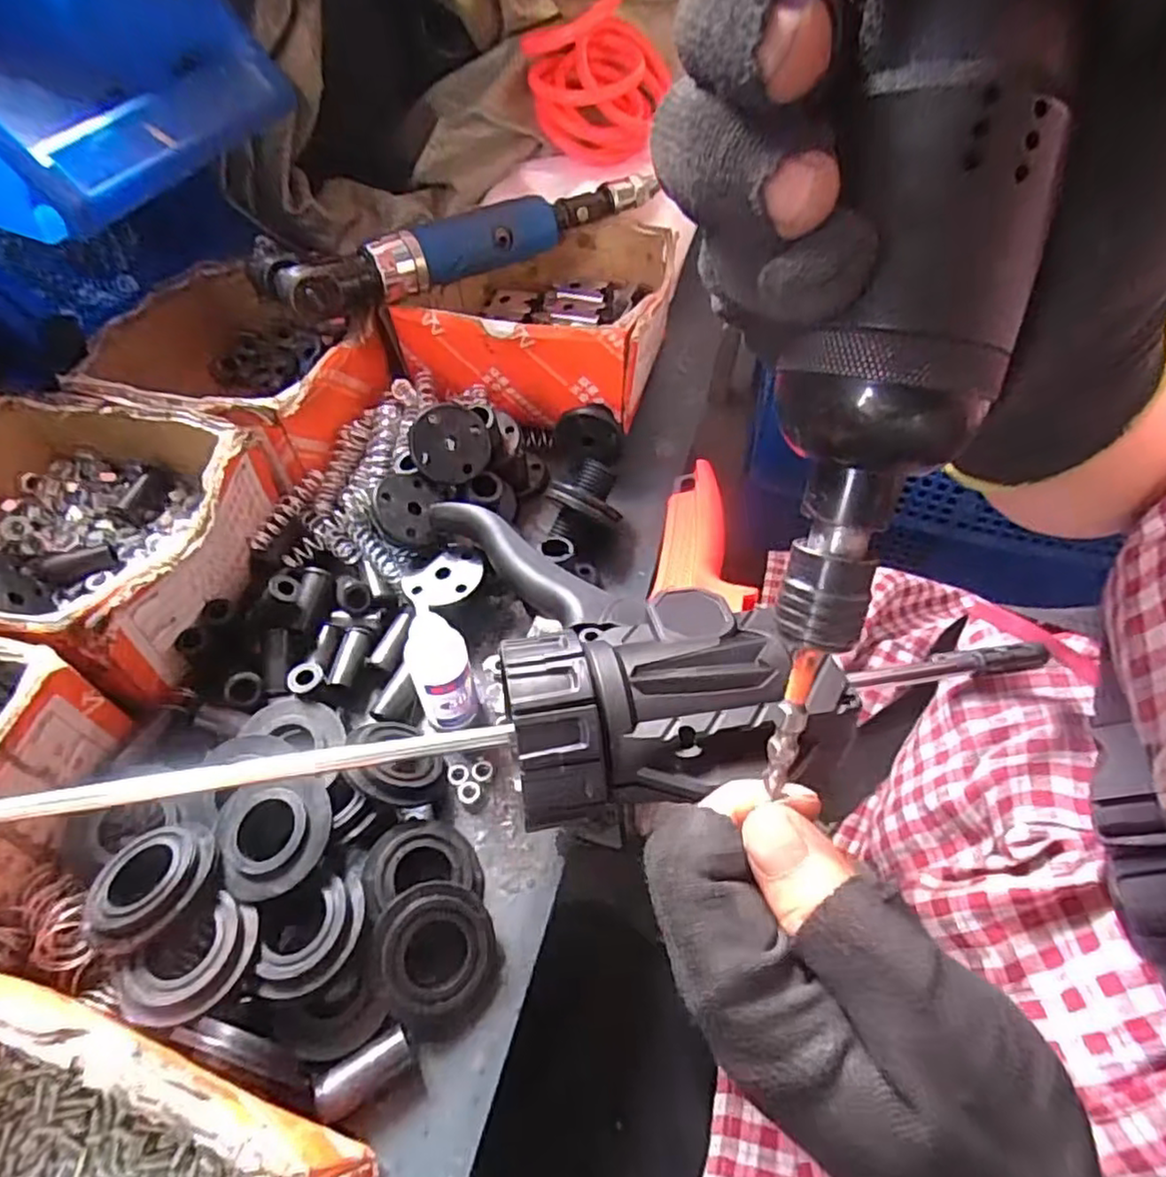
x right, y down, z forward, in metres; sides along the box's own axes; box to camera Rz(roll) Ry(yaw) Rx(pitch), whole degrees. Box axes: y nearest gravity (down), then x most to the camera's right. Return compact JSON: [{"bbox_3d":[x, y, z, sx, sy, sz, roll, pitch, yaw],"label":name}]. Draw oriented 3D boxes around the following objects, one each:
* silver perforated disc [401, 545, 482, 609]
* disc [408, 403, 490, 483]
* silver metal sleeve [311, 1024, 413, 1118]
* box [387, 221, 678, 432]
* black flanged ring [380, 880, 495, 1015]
[{"bbox_3d":[-0.071,-0.007,0.347,0.041,0.005,0.038,-1,48,1],"label":"silver perforated disc"},{"bbox_3d":[-0.072,-0.079,0.368,0.042,0.005,0.042,-1,92,-17],"label":"disc"},{"bbox_3d":[-0.075,0.167,0.235,0.032,0.011,0.013,-27,56,-18],"label":"silver metal sleeve"},{"bbox_3d":[-0.028,-0.186,0.455,0.159,0.067,0.144,5,52,6],"label":"box"},{"bbox_3d":[-0.053,0.133,0.251,0.042,0.012,0.043,-3,74,-19],"label":"black flanged ring"}]

